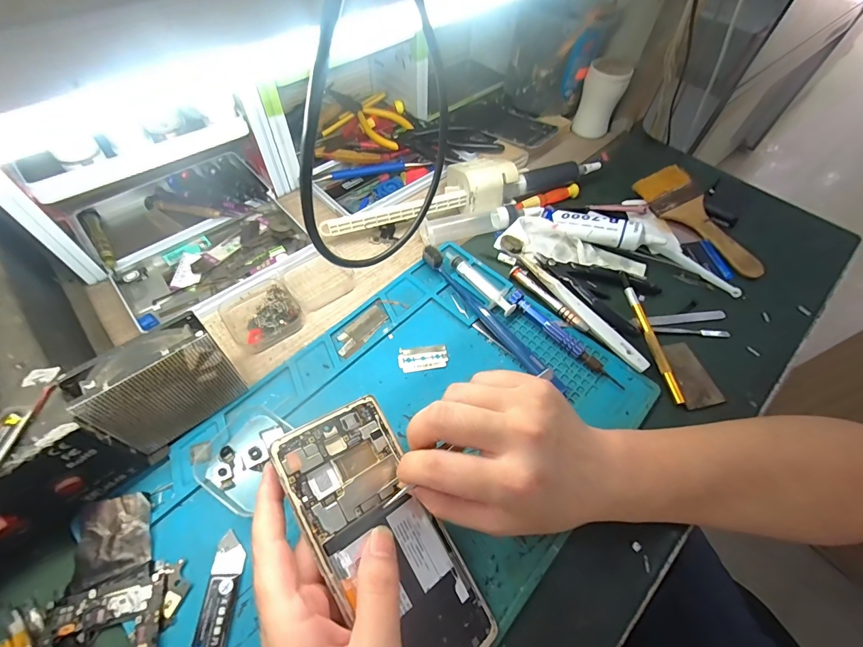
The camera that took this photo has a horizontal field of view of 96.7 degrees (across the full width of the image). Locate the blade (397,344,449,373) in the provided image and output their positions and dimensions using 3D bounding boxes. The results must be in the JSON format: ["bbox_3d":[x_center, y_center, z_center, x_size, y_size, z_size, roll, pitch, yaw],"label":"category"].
[{"bbox_3d":[-0.007,0.030,0.337,0.043,0.004,0.024,-5,57,-6],"label":"blade"}]

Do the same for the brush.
[{"bbox_3d":[0.304,-0.117,0.432,0.053,0.021,0.163,-15,59,-13],"label":"brush"}]

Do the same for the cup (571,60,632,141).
[{"bbox_3d":[0.228,-0.305,0.520,0.053,0.080,0.047,21,58,10],"label":"cup"}]

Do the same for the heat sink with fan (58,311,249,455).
[{"bbox_3d":[-0.183,0.044,0.267,0.030,0.084,0.079,41,64,21],"label":"heat sink with fan"}]

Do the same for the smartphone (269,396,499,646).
[{"bbox_3d":[-0.026,0.128,0.226,0.073,0.006,0.161,-22,75,-39],"label":"smartphone"}]

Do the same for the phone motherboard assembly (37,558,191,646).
[{"bbox_3d":[-0.189,0.183,0.224,0.075,0.004,0.065,-8,57,-8],"label":"phone motherboard assembly"}]

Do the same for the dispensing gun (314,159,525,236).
[{"bbox_3d":[-0.015,-0.145,0.424,0.218,0.047,0.068,-13,58,-11],"label":"dispensing gun"}]

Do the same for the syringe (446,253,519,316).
[{"bbox_3d":[0.049,-0.041,0.377,0.024,0.013,0.090,-28,62,-20],"label":"syringe"}]

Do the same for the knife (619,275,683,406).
[{"bbox_3d":[0.200,0.009,0.353,0.008,0.013,0.132,-5,57,-6],"label":"knife"}]

